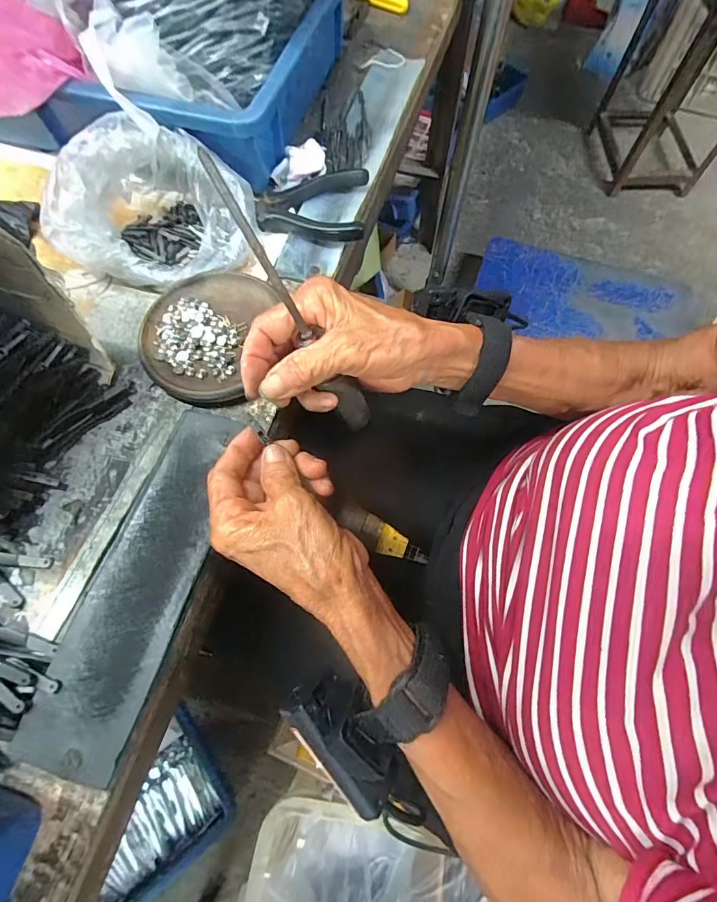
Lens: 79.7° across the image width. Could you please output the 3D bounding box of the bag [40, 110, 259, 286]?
[{"bbox_3d":[-0.160,-0.199,0.341,0.141,0.075,0.110,0,67,-1],"label":"bag"}]

